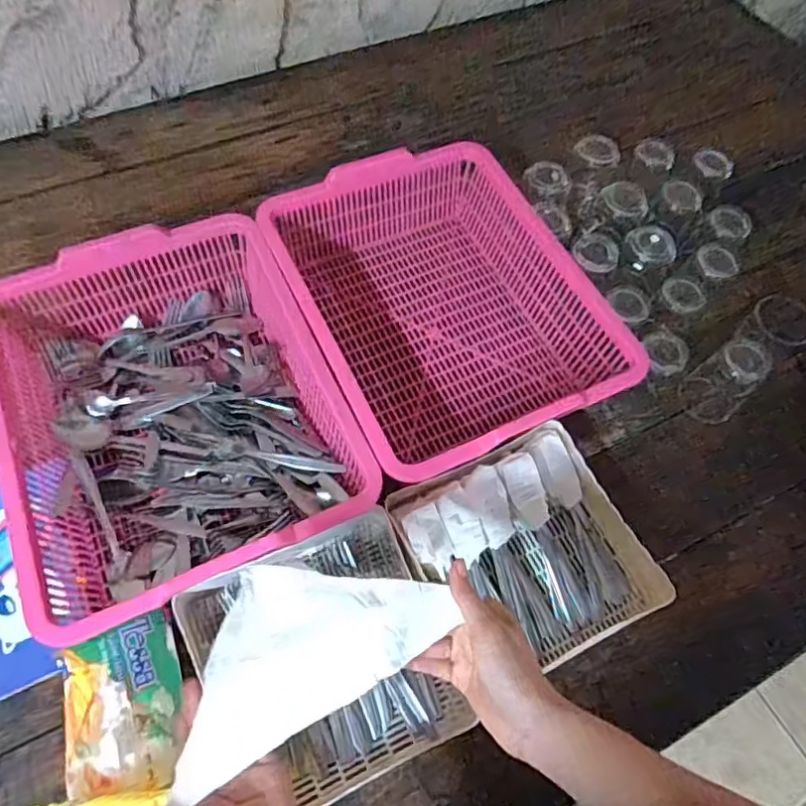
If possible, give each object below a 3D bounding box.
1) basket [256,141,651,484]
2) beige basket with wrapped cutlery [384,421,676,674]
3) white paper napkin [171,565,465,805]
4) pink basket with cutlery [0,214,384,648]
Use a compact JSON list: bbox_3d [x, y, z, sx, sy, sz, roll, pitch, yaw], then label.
[{"bbox_3d":[0.040,-0.110,0.703,0.307,0.114,0.391,-23,66,-15],"label":"basket"},{"bbox_3d":[0.125,0.148,0.598,0.216,0.056,0.214,-23,66,-15],"label":"beige basket with wrapped cutlery"},{"bbox_3d":[-0.055,0.184,0.393,0.156,0.018,0.137,1,65,16],"label":"white paper napkin"},{"bbox_3d":[-0.238,0.005,0.623,0.313,0.103,0.390,-21,66,-14],"label":"pink basket with cutlery"}]

